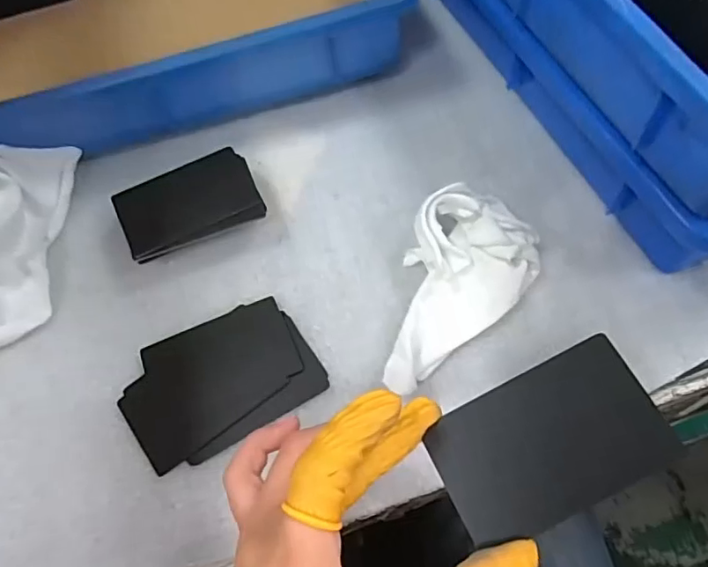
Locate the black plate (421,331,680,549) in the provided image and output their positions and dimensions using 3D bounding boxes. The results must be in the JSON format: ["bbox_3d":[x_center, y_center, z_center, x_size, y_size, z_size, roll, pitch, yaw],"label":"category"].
[{"bbox_3d":[0.075,0.062,0.218,0.085,0.004,0.053,-29,66,2],"label":"black plate"}]

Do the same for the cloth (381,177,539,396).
[{"bbox_3d":[0.052,-0.003,0.327,0.127,0.030,0.073,-38,66,-16],"label":"cloth"}]

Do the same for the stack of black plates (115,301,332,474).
[{"bbox_3d":[-0.077,0.054,0.320,0.105,0.005,0.074,-28,64,-12],"label":"stack of black plates"}]

